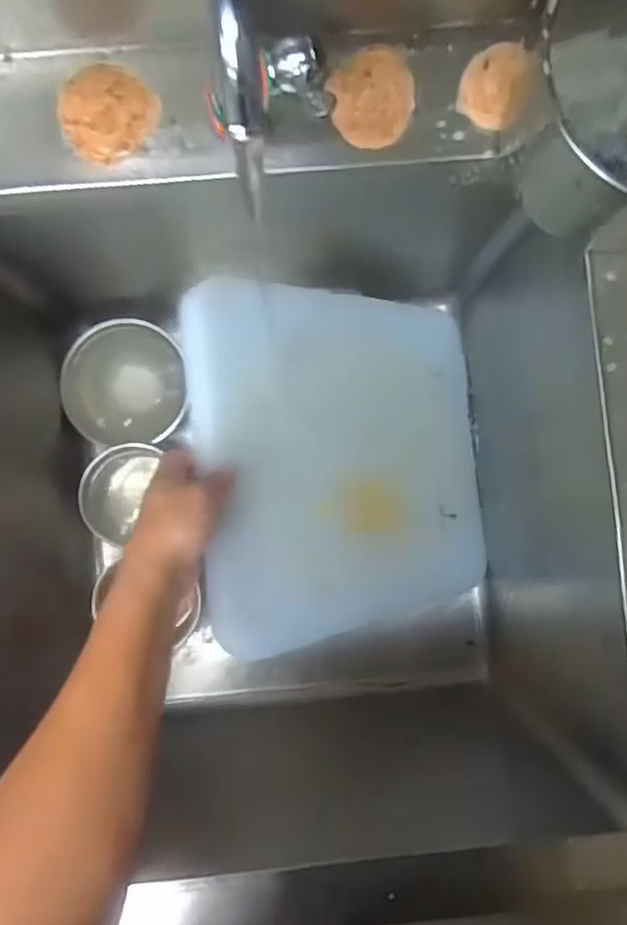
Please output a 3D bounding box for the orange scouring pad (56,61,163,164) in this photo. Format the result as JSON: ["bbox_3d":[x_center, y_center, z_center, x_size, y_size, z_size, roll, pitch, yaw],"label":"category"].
[{"bbox_3d":[-0.155,-0.263,0.474,0.069,0.013,0.070,45,86,0],"label":"orange scouring pad"}]

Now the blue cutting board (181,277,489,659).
[{"bbox_3d":[0.050,0.001,0.678,0.376,0.017,0.349,-7,96,-39],"label":"blue cutting board"}]

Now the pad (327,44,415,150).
[{"bbox_3d":[0.046,-0.275,0.481,0.062,0.011,0.069,-9,88,-3],"label":"pad"}]

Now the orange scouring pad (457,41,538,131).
[{"bbox_3d":[0.139,-0.286,0.484,0.054,0.014,0.065,28,86,-1],"label":"orange scouring pad"}]

